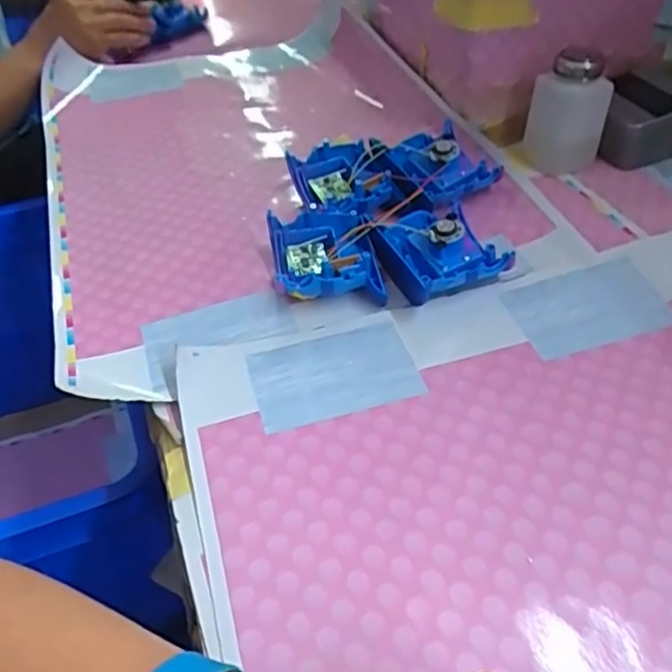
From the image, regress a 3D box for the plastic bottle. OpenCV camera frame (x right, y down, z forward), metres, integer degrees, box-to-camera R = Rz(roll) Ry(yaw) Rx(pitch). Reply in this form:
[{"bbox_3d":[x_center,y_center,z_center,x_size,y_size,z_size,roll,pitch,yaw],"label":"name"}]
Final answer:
[{"bbox_3d":[0.211,-0.205,0.573,0.052,0.096,0.055,-23,48,-18],"label":"plastic bottle"}]

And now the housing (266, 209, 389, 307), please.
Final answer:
[{"bbox_3d":[-0.009,-0.059,0.484,0.076,0.038,0.080,-9,45,-5],"label":"housing"}]

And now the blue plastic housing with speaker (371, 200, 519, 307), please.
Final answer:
[{"bbox_3d":[0.077,-0.065,0.482,0.082,0.043,0.080,-21,47,-16],"label":"blue plastic housing with speaker"}]

